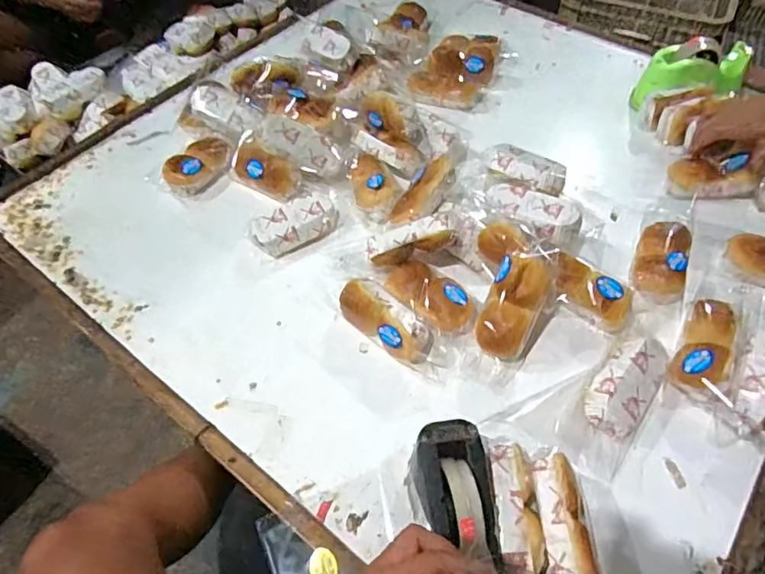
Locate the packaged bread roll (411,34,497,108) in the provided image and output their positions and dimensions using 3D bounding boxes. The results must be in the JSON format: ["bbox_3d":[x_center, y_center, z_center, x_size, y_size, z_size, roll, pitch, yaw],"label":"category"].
[{"bbox_3d":[0.165,-0.466,1.115,0.142,0.064,0.248,26,58,19],"label":"packaged bread roll"}]

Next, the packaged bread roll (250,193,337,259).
[{"bbox_3d":[-0.140,-0.099,0.866,0.146,0.046,0.094,-32,59,-21],"label":"packaged bread roll"}]

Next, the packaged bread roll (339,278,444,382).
[{"bbox_3d":[0.016,0.057,0.728,0.173,0.064,0.068,37,62,25],"label":"packaged bread roll"}]

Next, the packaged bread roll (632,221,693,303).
[{"bbox_3d":[0.416,-0.042,0.772,0.078,0.043,0.132,18,56,14],"label":"packaged bread roll"}]

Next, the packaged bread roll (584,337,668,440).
[{"bbox_3d":[0.307,0.128,0.666,0.070,0.059,0.131,32,60,22],"label":"packaged bread roll"}]

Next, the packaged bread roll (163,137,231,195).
[{"bbox_3d":[-0.335,-0.218,0.952,0.097,0.047,0.127,29,59,21],"label":"packaged bread roll"}]

